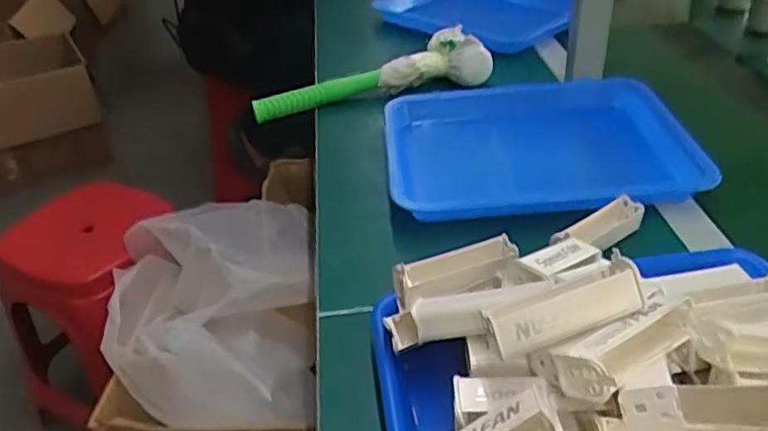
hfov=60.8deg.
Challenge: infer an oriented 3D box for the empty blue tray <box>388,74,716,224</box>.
[{"bbox_3d":[0.170,-0.080,0.764,0.333,0.045,0.265,-3,36,1],"label":"empty blue tray"}]

